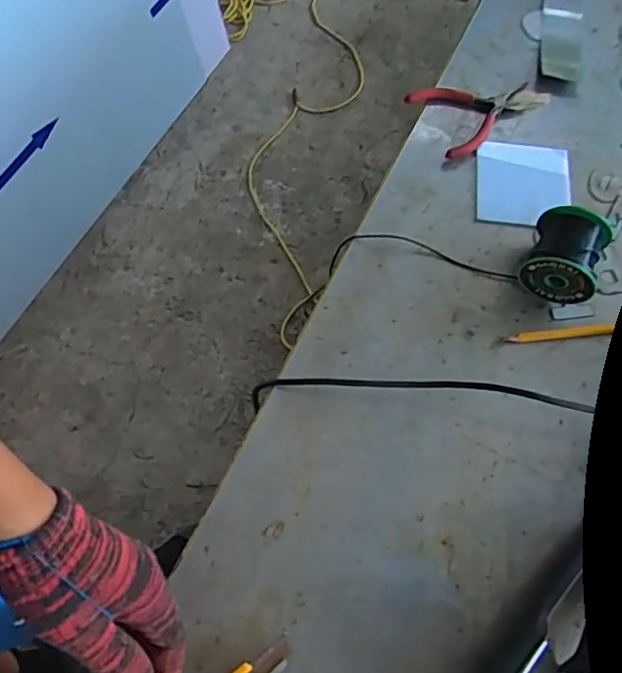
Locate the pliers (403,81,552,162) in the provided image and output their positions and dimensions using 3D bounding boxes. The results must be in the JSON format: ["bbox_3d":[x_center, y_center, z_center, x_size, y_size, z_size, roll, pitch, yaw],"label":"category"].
[{"bbox_3d":[0.198,-0.273,0.693,0.161,0.021,0.097,-31,70,-14],"label":"pliers"}]

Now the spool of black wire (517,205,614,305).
[{"bbox_3d":[0.251,-0.082,0.589,0.069,0.066,0.082,24,67,9],"label":"spool of black wire"}]

